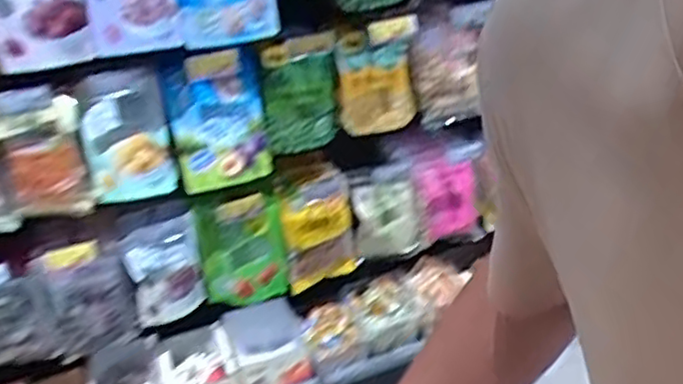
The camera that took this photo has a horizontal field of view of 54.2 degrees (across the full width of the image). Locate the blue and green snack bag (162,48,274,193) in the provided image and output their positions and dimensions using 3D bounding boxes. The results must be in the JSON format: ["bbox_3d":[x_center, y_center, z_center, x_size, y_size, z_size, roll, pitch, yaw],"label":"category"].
[{"bbox_3d":[-0.256,-0.147,1.385,0.199,0.291,0.060,-22,32,-28],"label":"blue and green snack bag"}]

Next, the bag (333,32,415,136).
[{"bbox_3d":[0.077,-0.254,1.569,0.211,0.230,0.061,-23,32,-29],"label":"bag"}]

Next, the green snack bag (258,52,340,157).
[{"bbox_3d":[-0.085,-0.195,1.501,0.198,0.218,0.072,-17,24,-30],"label":"green snack bag"}]

